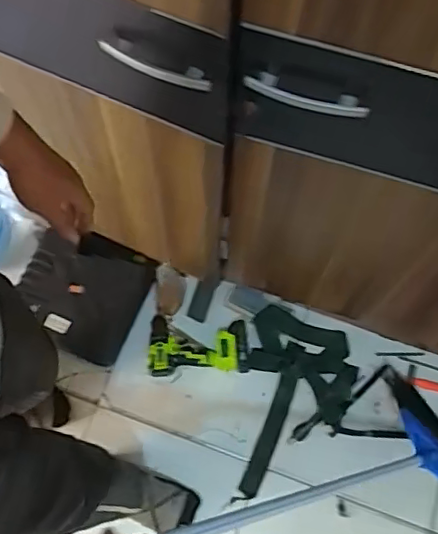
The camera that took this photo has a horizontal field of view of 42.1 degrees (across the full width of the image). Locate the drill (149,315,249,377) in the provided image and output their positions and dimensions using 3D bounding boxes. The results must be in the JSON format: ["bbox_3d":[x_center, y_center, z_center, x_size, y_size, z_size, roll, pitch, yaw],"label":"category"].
[{"bbox_3d":[-0.052,0.187,1.367,0.242,0.063,0.139,-3,69,-3],"label":"drill"}]

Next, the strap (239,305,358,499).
[{"bbox_3d":[0.185,0.319,1.339,0.246,0.024,0.418,9,69,2],"label":"strap"}]

